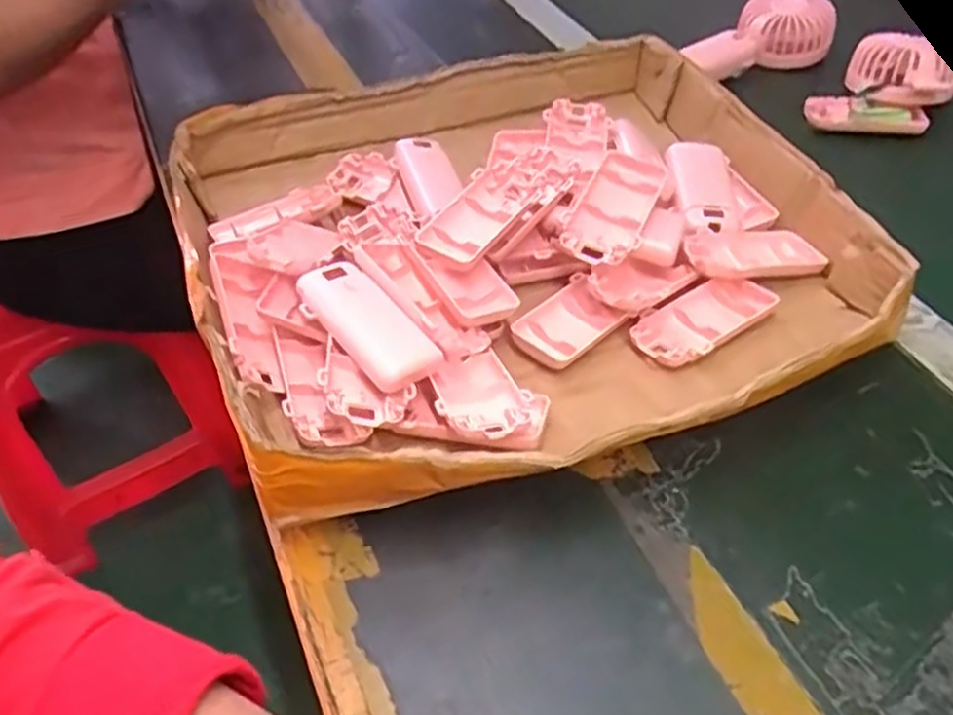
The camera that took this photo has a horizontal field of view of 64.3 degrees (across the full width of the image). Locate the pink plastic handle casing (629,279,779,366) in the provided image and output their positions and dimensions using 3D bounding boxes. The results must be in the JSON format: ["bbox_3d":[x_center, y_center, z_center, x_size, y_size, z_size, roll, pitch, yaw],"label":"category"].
[{"bbox_3d":[0.144,-0.023,0.478,0.093,0.016,0.047,-27,52,-20],"label":"pink plastic handle casing"}]

